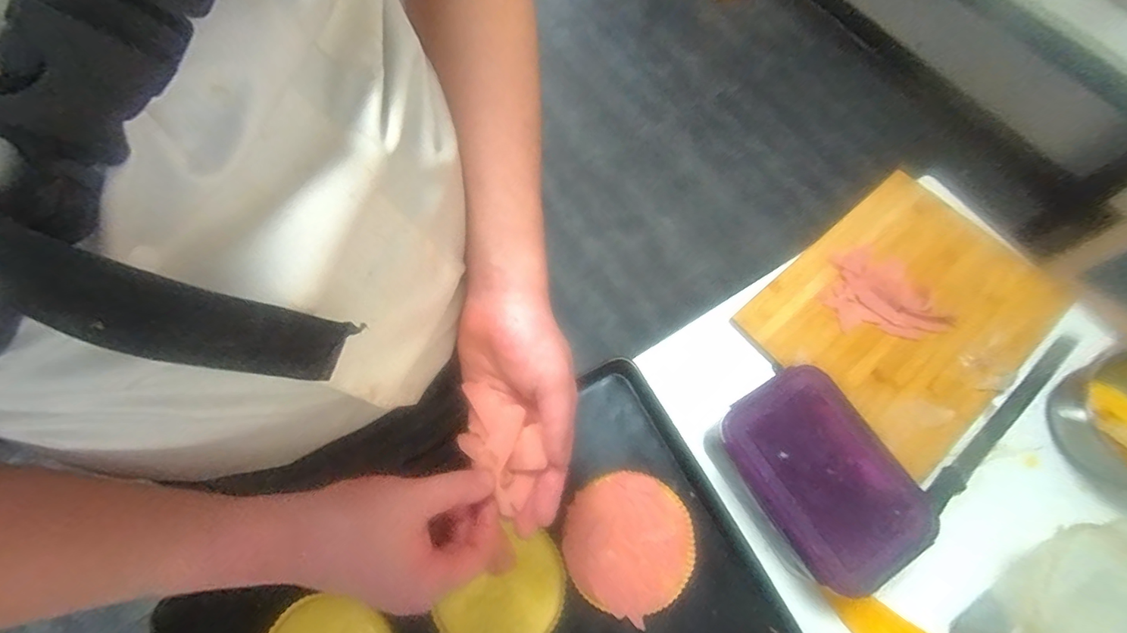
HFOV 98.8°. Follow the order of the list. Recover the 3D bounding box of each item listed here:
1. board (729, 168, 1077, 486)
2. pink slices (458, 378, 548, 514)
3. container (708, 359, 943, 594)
[{"bbox_3d":[0.483,-0.015,0.678,0.389,0.031,0.300,-39,73,-15],"label":"board"},{"bbox_3d":[-0.047,0.099,0.369,0.052,0.032,0.084,-35,72,-14],"label":"pink slices"},{"bbox_3d":[0.280,0.180,0.554,0.150,0.098,0.212,-28,71,-12],"label":"container"}]

